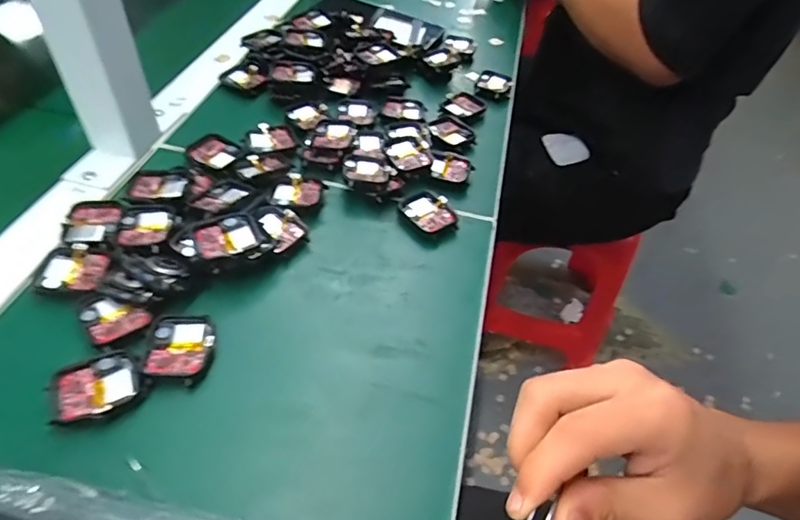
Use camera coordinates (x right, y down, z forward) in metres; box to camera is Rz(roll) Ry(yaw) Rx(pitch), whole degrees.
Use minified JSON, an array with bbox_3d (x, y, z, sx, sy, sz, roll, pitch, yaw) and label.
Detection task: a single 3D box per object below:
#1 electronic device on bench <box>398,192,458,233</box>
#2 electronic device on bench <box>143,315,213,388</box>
[{"bbox_3d":[0.023,-0.040,0.411,0.036,0.006,0.042,-23,54,-25],"label":"electronic device on bench"},{"bbox_3d":[-0.132,0.052,0.305,0.038,0.007,0.046,2,47,-5],"label":"electronic device on bench"}]

